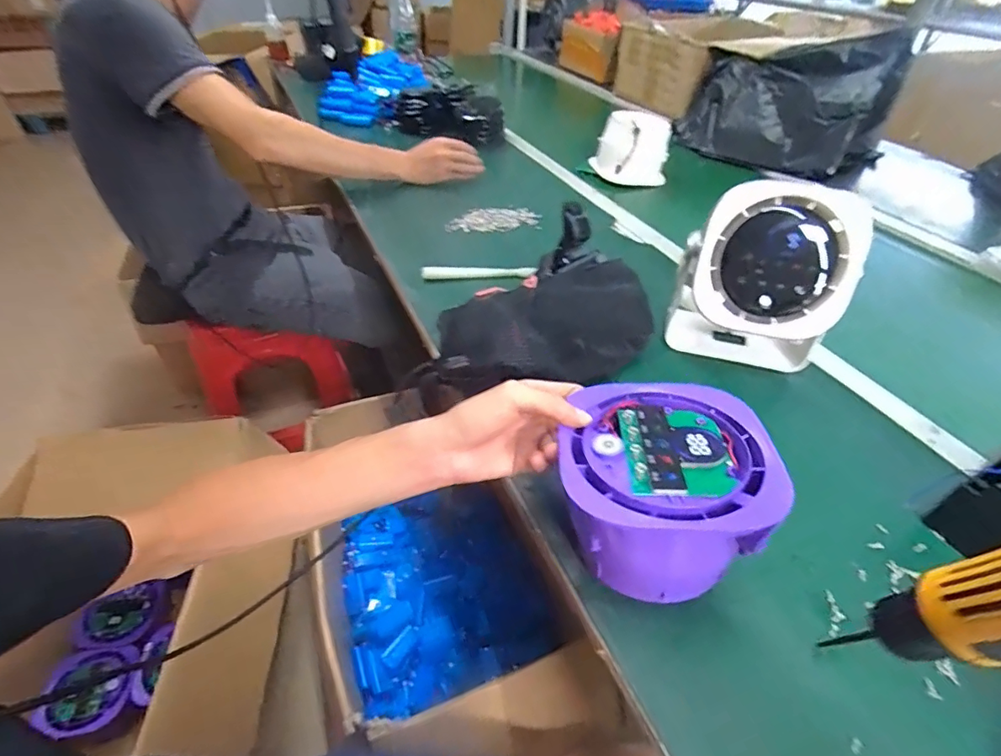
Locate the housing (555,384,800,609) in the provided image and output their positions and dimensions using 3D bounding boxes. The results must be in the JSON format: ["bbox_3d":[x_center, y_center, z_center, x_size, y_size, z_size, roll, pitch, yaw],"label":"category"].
[{"bbox_3d":[0.110,0.071,0.354,0.134,0.093,0.139,6,43,3],"label":"housing"}]

